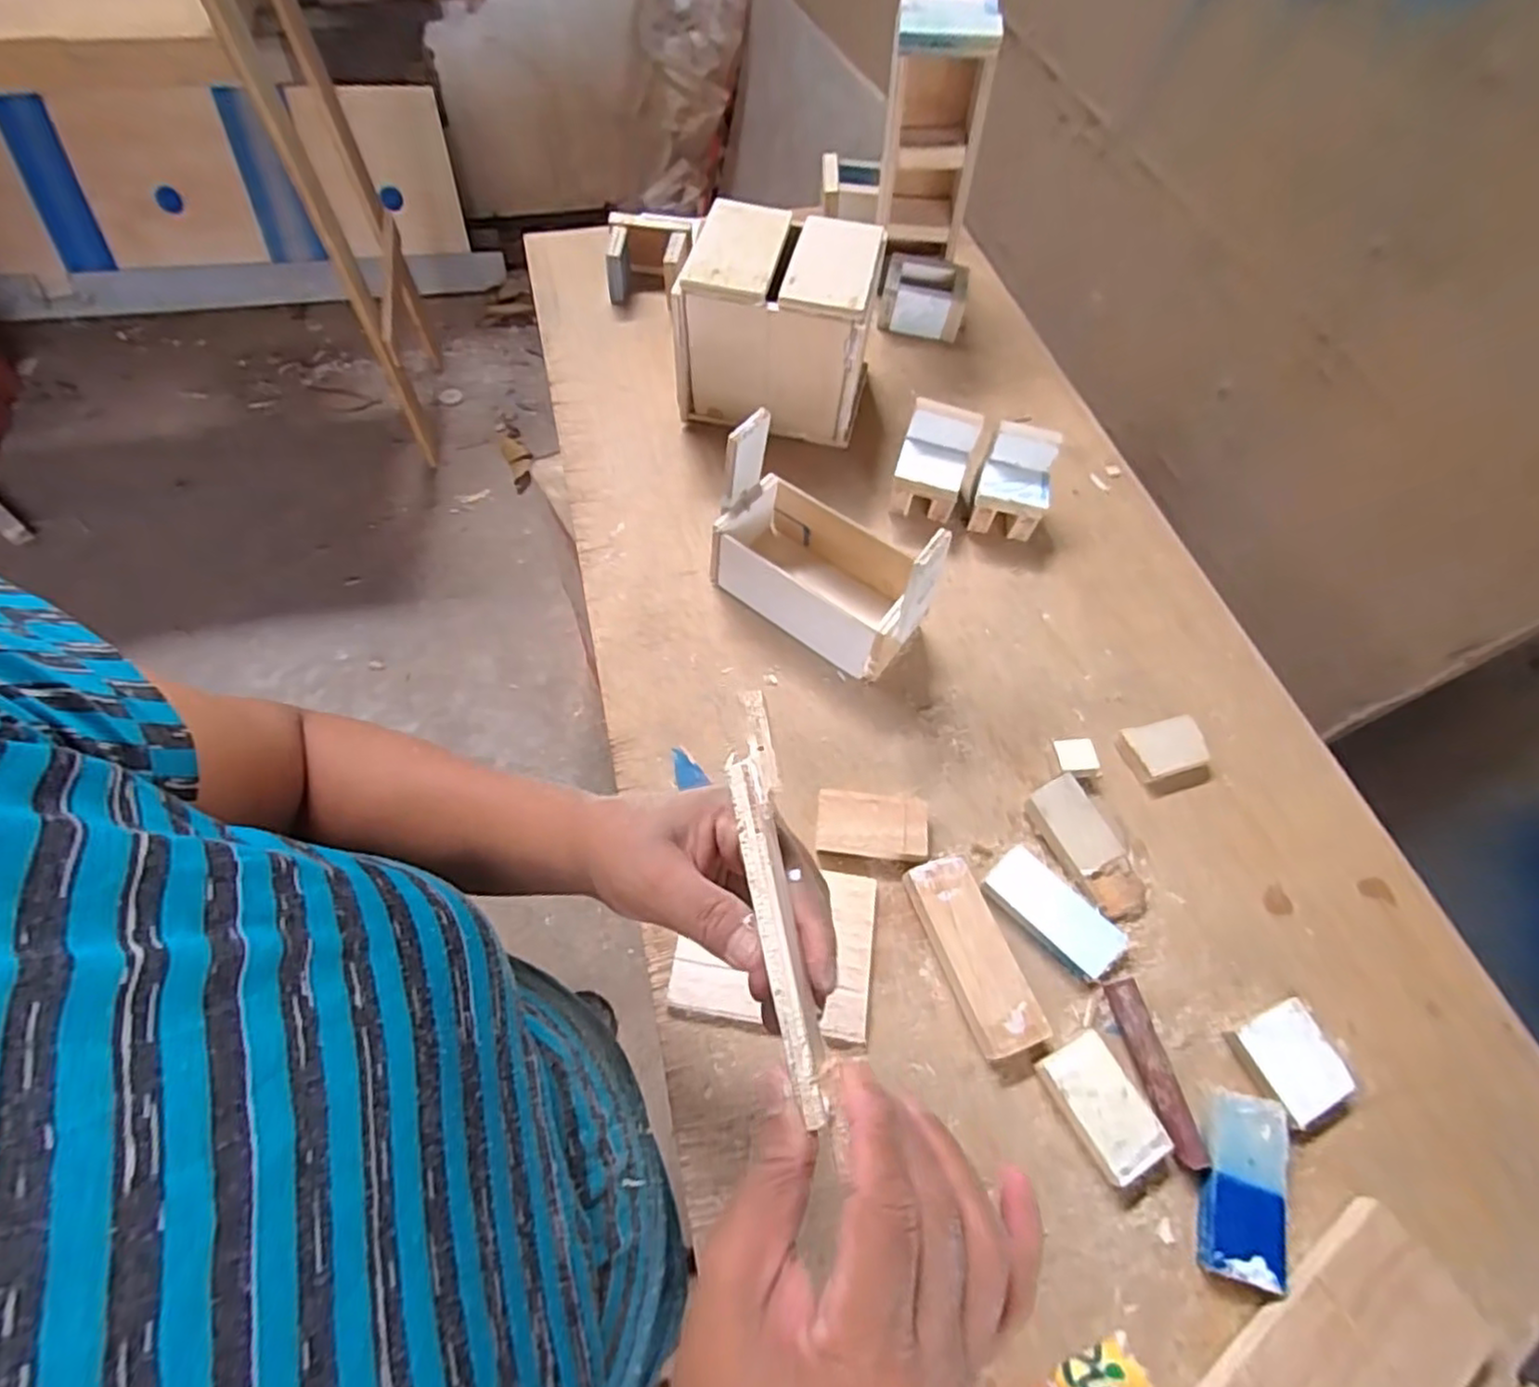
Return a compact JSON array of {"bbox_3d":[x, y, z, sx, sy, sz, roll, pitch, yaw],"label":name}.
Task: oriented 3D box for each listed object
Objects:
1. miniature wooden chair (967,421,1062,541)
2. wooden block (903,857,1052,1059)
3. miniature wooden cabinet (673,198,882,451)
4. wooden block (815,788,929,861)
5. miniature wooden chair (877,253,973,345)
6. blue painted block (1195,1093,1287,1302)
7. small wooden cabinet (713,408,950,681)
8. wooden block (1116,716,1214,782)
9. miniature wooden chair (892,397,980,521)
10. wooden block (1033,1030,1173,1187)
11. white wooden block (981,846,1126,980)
[{"bbox_3d":[0.211,-0.182,0.610,0.063,0.075,0.063,19,61,8],"label":"miniature wooden chair"},{"bbox_3d":[0.127,0.164,0.444,0.043,0.019,0.116,-17,63,-12],"label":"wooden block"},{"bbox_3d":[0.011,-0.331,0.641,0.161,0.143,0.128,13,61,5],"label":"miniature wooden cabinet"},{"bbox_3d":[0.070,0.091,0.483,0.073,0.020,0.041,7,61,1],"label":"wooden block"},{"bbox_3d":[0.168,-0.432,0.765,0.089,0.046,0.081,11,61,4],"label":"miniature wooden chair"},{"bbox_3d":[0.262,0.274,0.391,0.044,0.017,0.090,17,61,7],"label":"blue painted block"},{"bbox_3d":[0.043,-0.106,0.524,0.165,0.132,0.084,35,65,16],"label":"small wooden cabinet"},{"bbox_3d":[0.292,0.042,0.519,0.054,0.020,0.039,-8,61,-7],"label":"wooden block"},{"bbox_3d":[0.142,-0.200,0.617,0.062,0.076,0.068,19,62,8],"label":"miniature wooden chair"},{"bbox_3d":[0.192,0.238,0.406,0.041,0.018,0.068,-24,64,-15],"label":"wooden block"},{"bbox_3d":[0.183,0.142,0.456,0.084,0.015,0.039,40,66,18],"label":"white wooden block"}]

